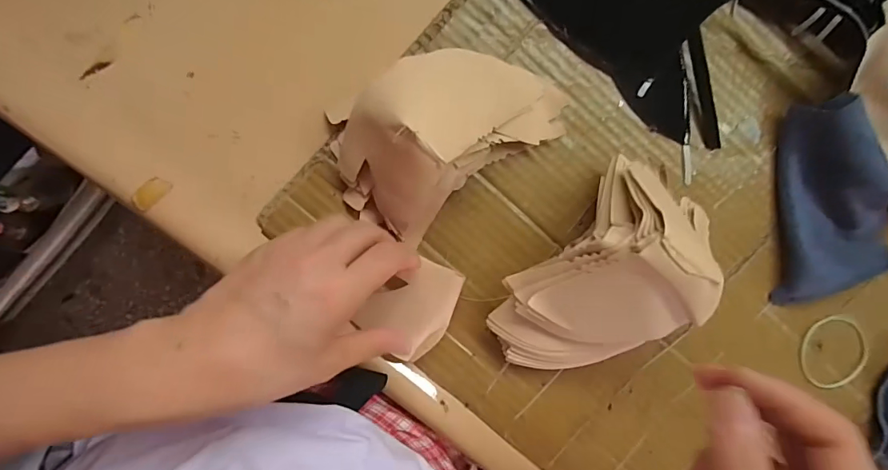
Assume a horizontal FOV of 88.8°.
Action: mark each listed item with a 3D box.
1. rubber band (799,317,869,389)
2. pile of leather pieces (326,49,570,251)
[{"bbox_3d":[0.298,0.089,0.347,0.050,0.007,0.056,-9,94,-3],"label":"rubber band"},{"bbox_3d":[0.003,-0.069,0.291,0.156,0.071,0.093,-38,95,-1],"label":"pile of leather pieces"}]

